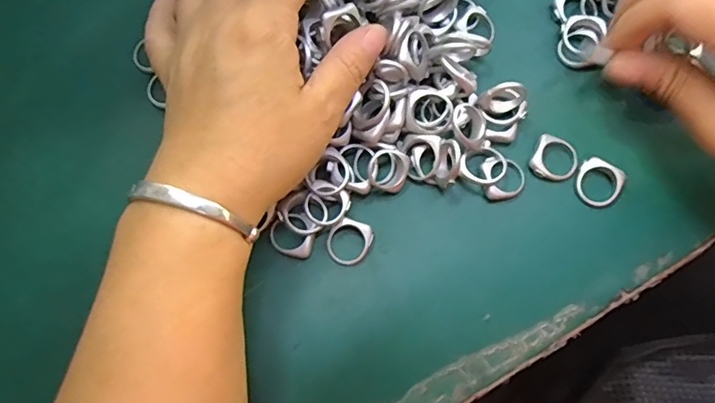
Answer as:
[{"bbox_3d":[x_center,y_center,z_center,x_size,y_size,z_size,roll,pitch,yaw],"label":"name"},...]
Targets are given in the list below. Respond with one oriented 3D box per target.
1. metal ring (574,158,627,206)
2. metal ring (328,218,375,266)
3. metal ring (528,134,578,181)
[{"bbox_3d":[0.118,-0.010,0.248,0.022,0.005,0.022,0,78,-1],"label":"metal ring"},{"bbox_3d":[-0.004,0.019,0.239,0.020,0.005,0.022,0,76,-1],"label":"metal ring"},{"bbox_3d":[0.098,-0.021,0.251,0.022,0.004,0.022,0,76,-1],"label":"metal ring"}]

